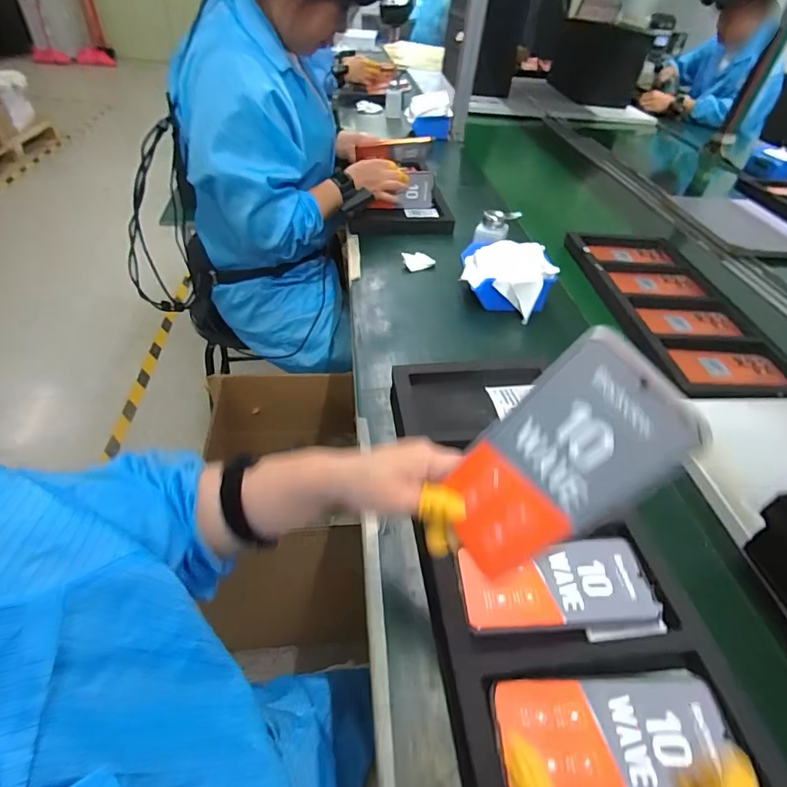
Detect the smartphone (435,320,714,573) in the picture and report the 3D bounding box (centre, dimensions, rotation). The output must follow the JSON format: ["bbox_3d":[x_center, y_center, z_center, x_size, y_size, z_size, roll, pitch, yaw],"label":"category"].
[{"bbox_3d":[0.092,0.045,0.273,0.012,0.166,0.076,-8,54,-47],"label":"smartphone"}]

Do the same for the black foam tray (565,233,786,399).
[{"bbox_3d":[0.483,-0.158,0.812,0.232,0.033,0.491,2,44,-6],"label":"black foam tray"}]

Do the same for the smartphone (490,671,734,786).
[{"bbox_3d":[0.160,0.250,0.328,0.169,0.008,0.076,0,44,-3],"label":"smartphone"}]

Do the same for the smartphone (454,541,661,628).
[{"bbox_3d":[0.146,0.170,0.408,0.168,0.006,0.072,0,44,-7],"label":"smartphone"}]

